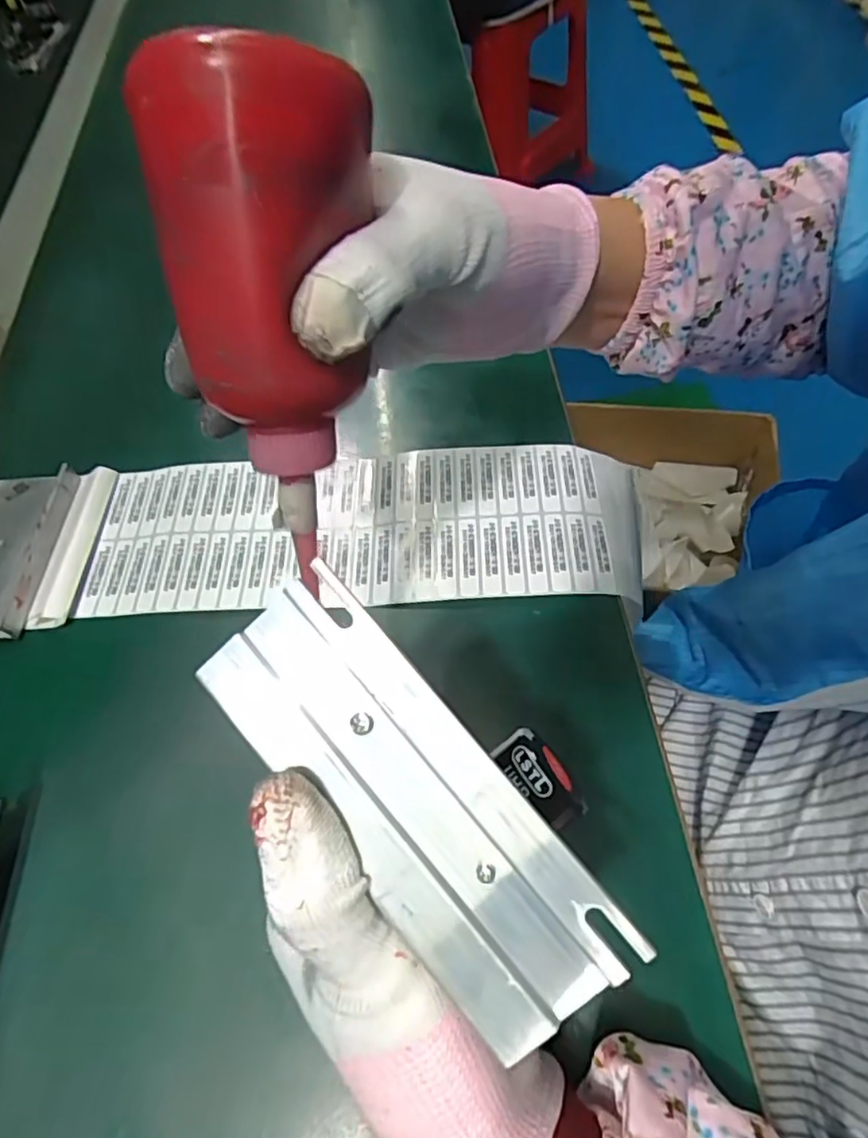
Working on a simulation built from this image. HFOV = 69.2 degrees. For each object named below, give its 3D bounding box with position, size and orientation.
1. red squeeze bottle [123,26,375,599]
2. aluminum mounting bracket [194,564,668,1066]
[{"bbox_3d":[-0.048,-0.070,0.198,0.050,0.148,0.048,5,31,7],"label":"red squeeze bottle"},{"bbox_3d":[-0.005,0.060,0.173,0.047,0.020,0.127,-43,82,5],"label":"aluminum mounting bracket"}]

